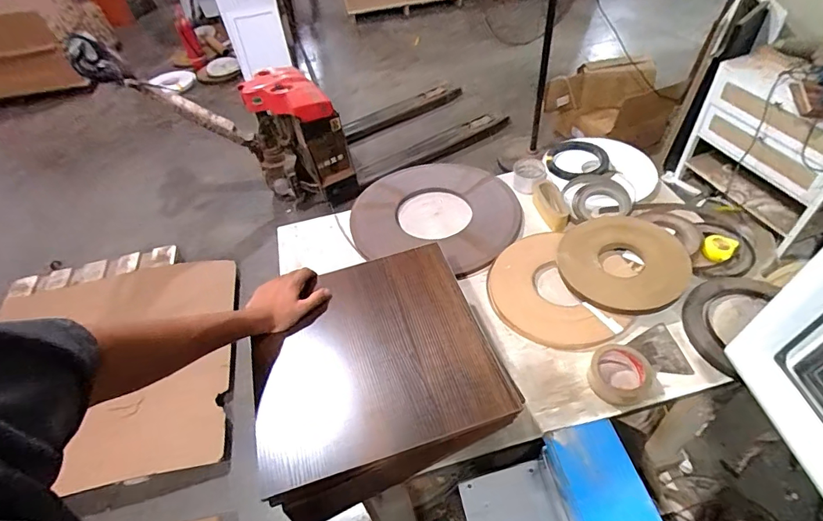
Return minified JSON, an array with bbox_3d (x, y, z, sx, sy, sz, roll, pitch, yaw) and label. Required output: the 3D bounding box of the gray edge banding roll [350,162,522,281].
[{"bbox_3d":[0.068,-0.133,1.156,0.420,0.017,0.401,-3,48,4],"label":"gray edge banding roll"}]

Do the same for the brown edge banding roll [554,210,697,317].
[{"bbox_3d":[0.453,-0.002,0.957,0.272,0.019,0.245,-30,51,-19],"label":"brown edge banding roll"}]

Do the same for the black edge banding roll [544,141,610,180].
[{"bbox_3d":[0.445,-0.274,1.215,0.156,0.021,0.163,5,49,11],"label":"black edge banding roll"}]

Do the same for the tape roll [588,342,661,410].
[{"bbox_3d":[0.369,0.201,0.799,0.120,0.041,0.108,-16,48,-8],"label":"tape roll"}]

